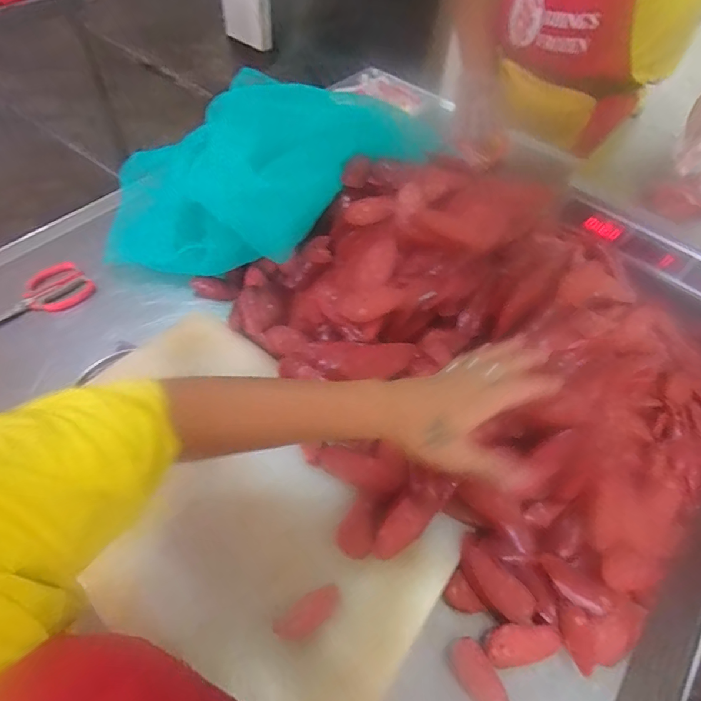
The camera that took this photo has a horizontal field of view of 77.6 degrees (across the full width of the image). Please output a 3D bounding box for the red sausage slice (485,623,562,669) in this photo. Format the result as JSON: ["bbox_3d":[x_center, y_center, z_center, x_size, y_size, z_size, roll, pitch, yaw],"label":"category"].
[{"bbox_3d":[0.163,0.273,0.406,0.076,0.017,0.032,-1,56,-6],"label":"red sausage slice"}]

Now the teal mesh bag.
[{"bbox_3d":[-0.128,-0.228,0.574,0.485,0.183,0.125,-24,59,4],"label":"teal mesh bag"}]

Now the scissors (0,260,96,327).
[{"bbox_3d":[-0.439,-0.072,0.608,0.142,0.013,0.080,-37,66,-26],"label":"scissors"}]

